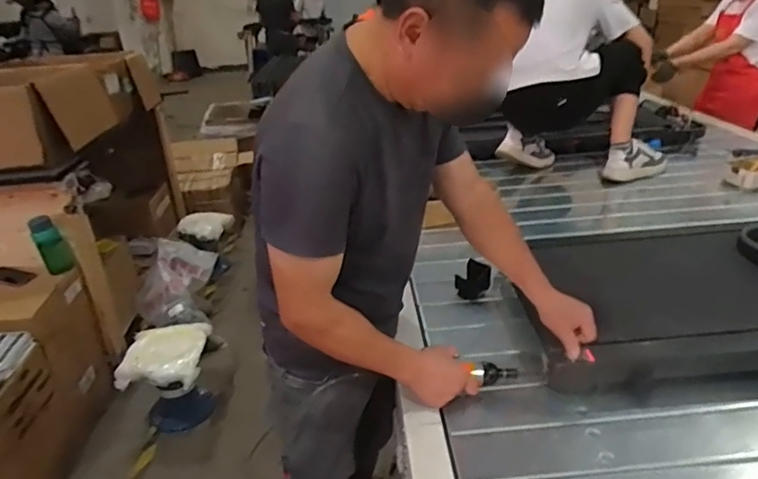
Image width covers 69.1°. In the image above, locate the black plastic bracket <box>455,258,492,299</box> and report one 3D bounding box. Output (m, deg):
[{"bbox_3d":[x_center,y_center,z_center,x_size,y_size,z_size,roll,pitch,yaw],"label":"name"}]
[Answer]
[{"bbox_3d":[0.221,0.098,1.290,0.079,0.079,0.070,4,25,12],"label":"black plastic bracket"}]

